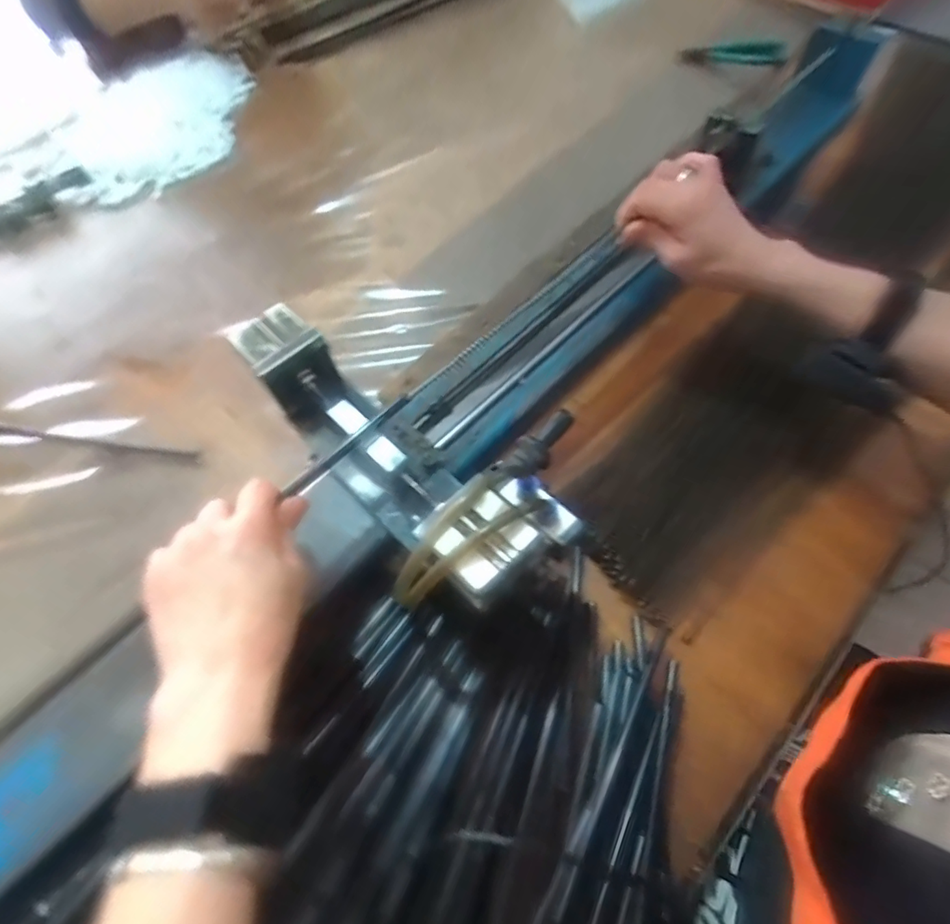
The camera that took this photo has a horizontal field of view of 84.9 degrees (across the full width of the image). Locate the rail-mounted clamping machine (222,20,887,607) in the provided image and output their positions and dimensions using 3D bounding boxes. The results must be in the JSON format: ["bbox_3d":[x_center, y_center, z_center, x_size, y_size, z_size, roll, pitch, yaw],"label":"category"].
[{"bbox_3d":[0.126,-0.202,0.465,0.257,0.130,0.638,37,69,20],"label":"rail-mounted clamping machine"}]

